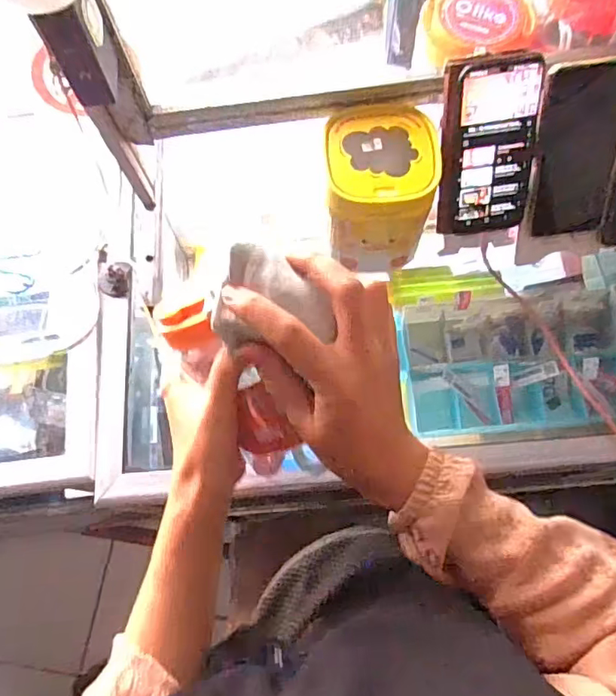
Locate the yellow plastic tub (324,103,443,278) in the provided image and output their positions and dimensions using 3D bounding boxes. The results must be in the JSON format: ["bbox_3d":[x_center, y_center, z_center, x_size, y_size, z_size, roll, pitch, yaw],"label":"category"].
[{"bbox_3d":[0.067,-0.151,0.537,0.107,0.122,0.110,-4,71,0],"label":"yellow plastic tub"}]

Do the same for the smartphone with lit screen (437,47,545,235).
[{"bbox_3d":[0.171,-0.185,0.503,0.087,0.160,0.013,-10,40,-1],"label":"smartphone with lit screen"}]

